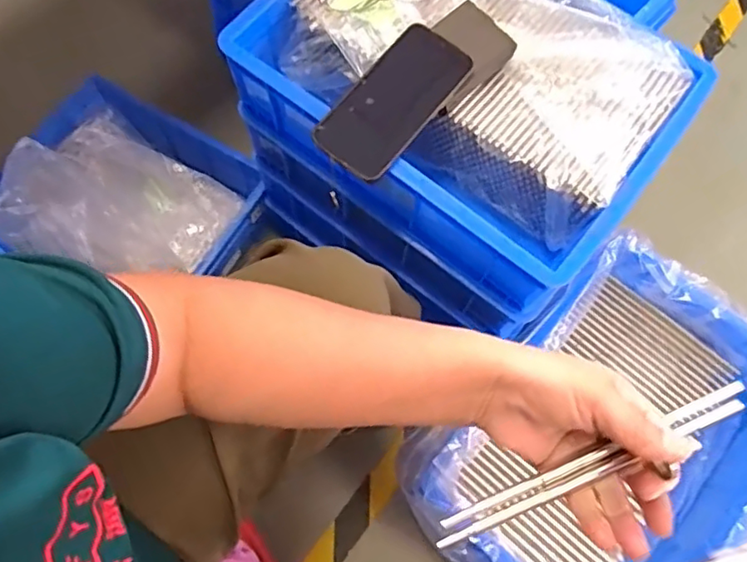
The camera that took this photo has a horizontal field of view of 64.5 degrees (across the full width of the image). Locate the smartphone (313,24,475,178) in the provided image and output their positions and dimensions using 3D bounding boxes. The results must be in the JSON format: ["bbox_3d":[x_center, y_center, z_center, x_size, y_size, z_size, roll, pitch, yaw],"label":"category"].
[{"bbox_3d":[0.019,-0.166,0.548,0.072,0.012,0.152,40,84,5],"label":"smartphone"}]

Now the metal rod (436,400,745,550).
[{"bbox_3d":[0.138,0.122,0.373,0.212,0.004,0.008,-24,73,-3],"label":"metal rod"}]

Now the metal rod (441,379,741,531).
[{"bbox_3d":[0.141,0.111,0.377,0.211,0.004,0.007,-24,73,-4],"label":"metal rod"}]

